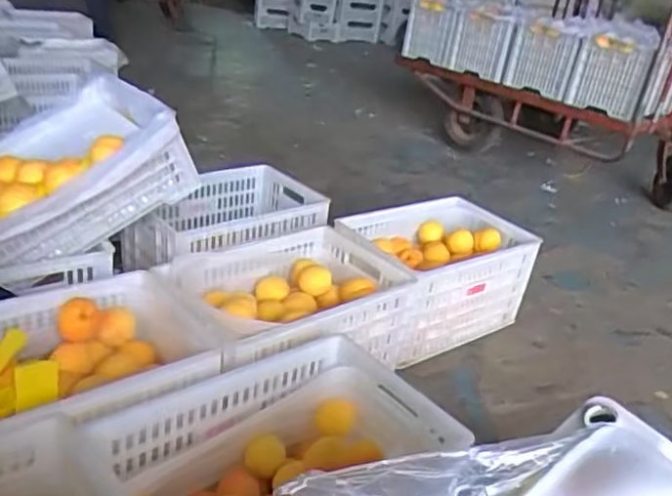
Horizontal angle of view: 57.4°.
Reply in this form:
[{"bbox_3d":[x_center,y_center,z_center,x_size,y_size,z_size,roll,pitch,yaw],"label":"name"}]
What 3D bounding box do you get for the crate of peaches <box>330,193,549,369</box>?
[{"bbox_3d":[0.239,0.066,1.568,0.458,0.257,0.333,-12,33,-34],"label":"crate of peaches"}]

